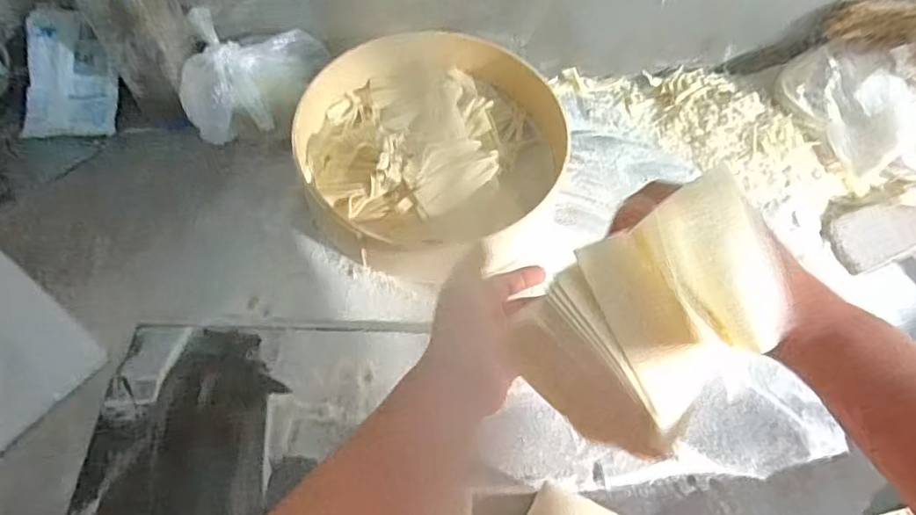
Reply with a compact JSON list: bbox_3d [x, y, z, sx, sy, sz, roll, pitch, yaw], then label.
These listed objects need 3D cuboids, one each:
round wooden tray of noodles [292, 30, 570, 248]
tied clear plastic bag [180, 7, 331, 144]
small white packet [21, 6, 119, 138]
[{"bbox_3d":[-0.036,-0.146,0.644,0.278,0.069,0.278,1,62,-2],"label":"round wooden tray of noodles"},{"bbox_3d":[-0.230,-0.197,0.651,0.150,0.084,0.112,0,62,-3],"label":"tied clear plastic bag"},{"bbox_3d":[-0.450,-0.214,0.676,0.098,0.005,0.144,2,88,-8],"label":"small white packet"}]

